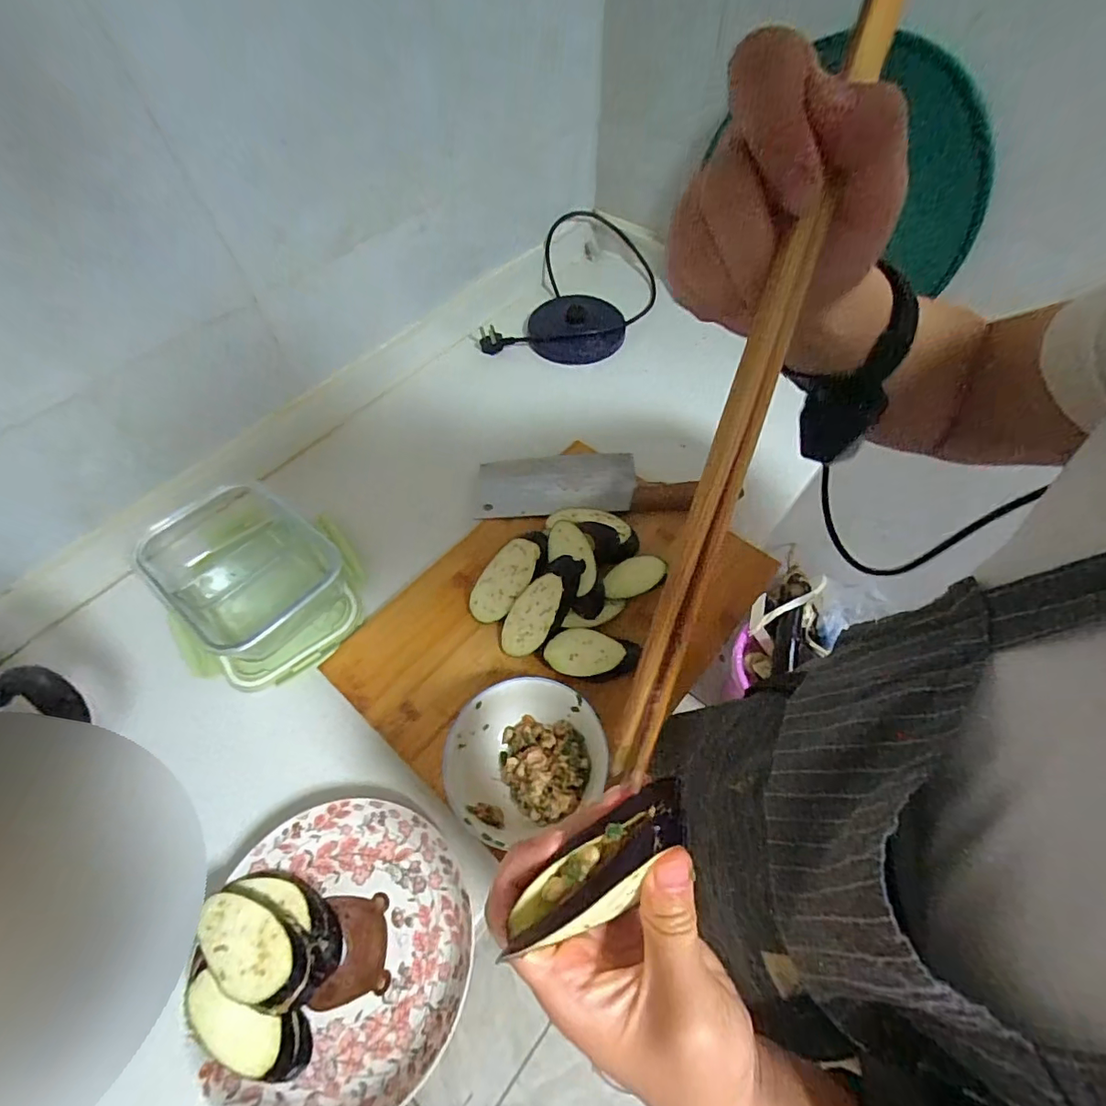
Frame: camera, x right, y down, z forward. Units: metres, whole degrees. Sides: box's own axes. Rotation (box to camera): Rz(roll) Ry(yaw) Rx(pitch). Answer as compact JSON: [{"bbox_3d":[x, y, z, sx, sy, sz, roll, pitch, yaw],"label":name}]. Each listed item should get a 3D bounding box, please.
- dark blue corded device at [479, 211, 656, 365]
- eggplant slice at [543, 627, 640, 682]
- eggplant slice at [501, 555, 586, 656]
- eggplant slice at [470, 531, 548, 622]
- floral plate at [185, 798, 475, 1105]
[{"bbox_3d":[0.043,-0.407,0.817,0.208,0.065,0.314,20,60,13],"label":"dark blue corded device"},{"bbox_3d":[0.038,0.101,0.506,0.089,0.025,0.048,5,58,4],"label":"eggplant slice"},{"bbox_3d":[-0.010,0.051,0.512,0.048,0.022,0.110,34,85,21],"label":"eggplant slice"},{"bbox_3d":[-0.044,0.024,0.528,0.044,0.015,0.103,42,94,24],"label":"eggplant slice"},{"bbox_3d":[-0.152,0.296,0.393,0.180,0.029,0.195,-1,57,1],"label":"floral plate"}]

